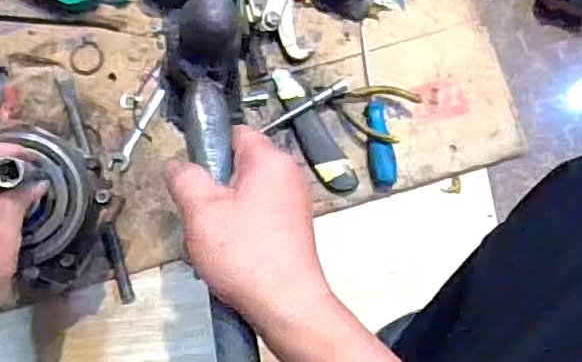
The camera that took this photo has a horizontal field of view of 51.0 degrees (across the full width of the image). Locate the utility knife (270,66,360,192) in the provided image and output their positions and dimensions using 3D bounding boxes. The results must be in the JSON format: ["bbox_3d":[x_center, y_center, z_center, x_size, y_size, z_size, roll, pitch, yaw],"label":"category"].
[{"bbox_3d":[0.024,-0.059,0.697,0.038,0.013,0.161,-28,80,-5],"label":"utility knife"}]

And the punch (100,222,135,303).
[{"bbox_3d":[-0.192,0.090,0.676,0.017,0.010,0.093,-16,93,-3],"label":"punch"}]

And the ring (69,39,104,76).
[{"bbox_3d":[-0.240,-0.145,0.718,0.039,0.004,0.043,-36,80,-7],"label":"ring"}]

